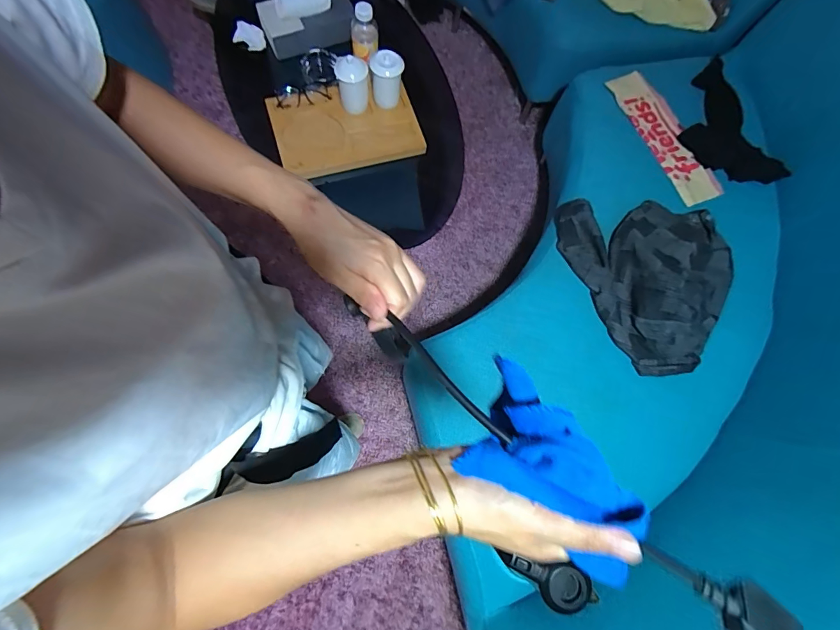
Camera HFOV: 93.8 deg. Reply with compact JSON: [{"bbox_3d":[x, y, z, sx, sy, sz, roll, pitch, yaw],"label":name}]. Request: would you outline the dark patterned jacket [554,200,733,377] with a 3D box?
[{"bbox_3d":[0.594,-0.118,0.925,0.419,0.128,0.469,-15,76,-9],"label":"dark patterned jacket"}]

